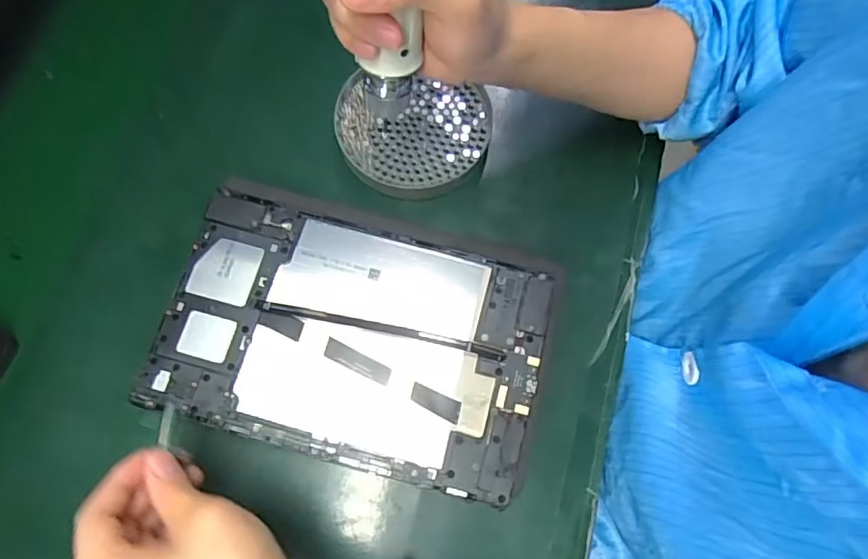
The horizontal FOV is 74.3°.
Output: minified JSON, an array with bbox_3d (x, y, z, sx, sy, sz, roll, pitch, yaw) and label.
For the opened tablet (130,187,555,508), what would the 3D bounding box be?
[{"bbox_3d":[-0.053,0.036,0.367,0.237,0.009,0.151,15,75,3],"label":"opened tablet"}]

